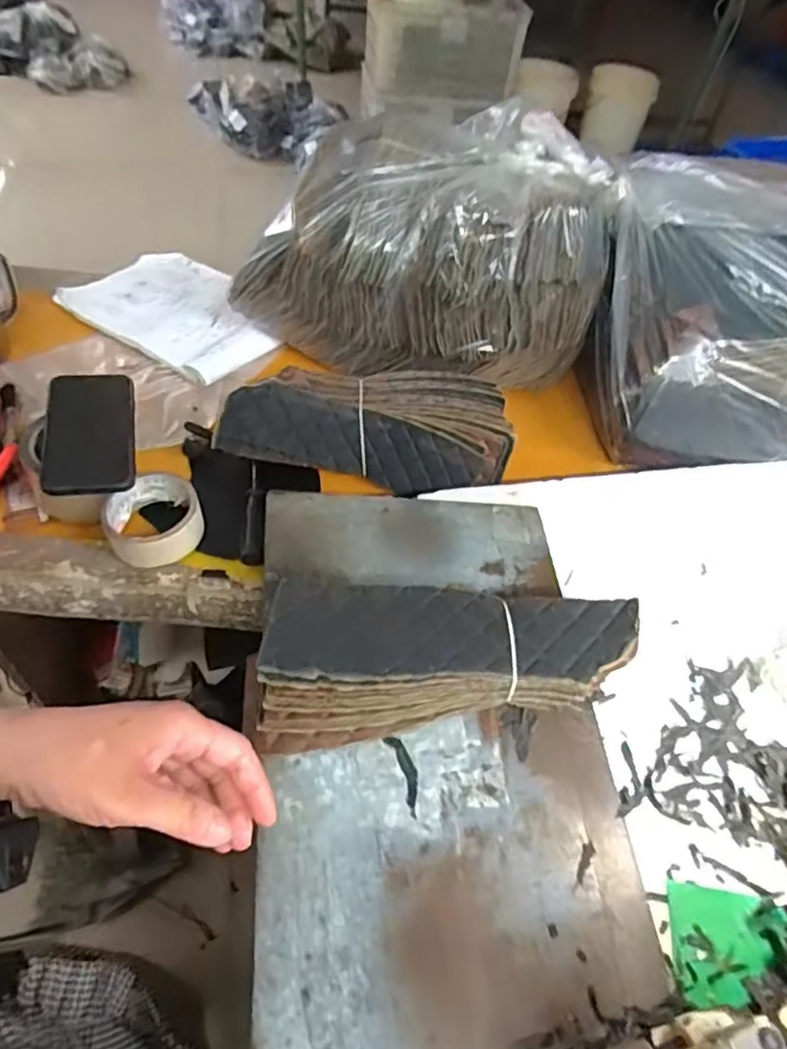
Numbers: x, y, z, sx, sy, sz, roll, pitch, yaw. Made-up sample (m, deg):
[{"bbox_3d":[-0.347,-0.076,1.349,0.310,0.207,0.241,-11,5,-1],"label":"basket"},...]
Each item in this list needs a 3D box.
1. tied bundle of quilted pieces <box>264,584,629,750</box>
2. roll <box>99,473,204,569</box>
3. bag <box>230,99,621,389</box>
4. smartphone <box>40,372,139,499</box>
[{"bbox_3d":[0.041,0.102,0.473,0.273,0.079,0.090,-2,52,-7],"label":"tied bundle of quilted pieces"},{"bbox_3d":[-0.227,-0.005,0.607,0.086,0.037,0.084,3,51,-4],"label":"roll"},{"bbox_3d":[0.044,-0.336,0.749,0.387,0.191,0.259,12,52,4],"label":"bag"},{"bbox_3d":[-0.284,-0.089,0.599,0.077,0.015,0.134,-5,58,-17],"label":"smartphone"}]

